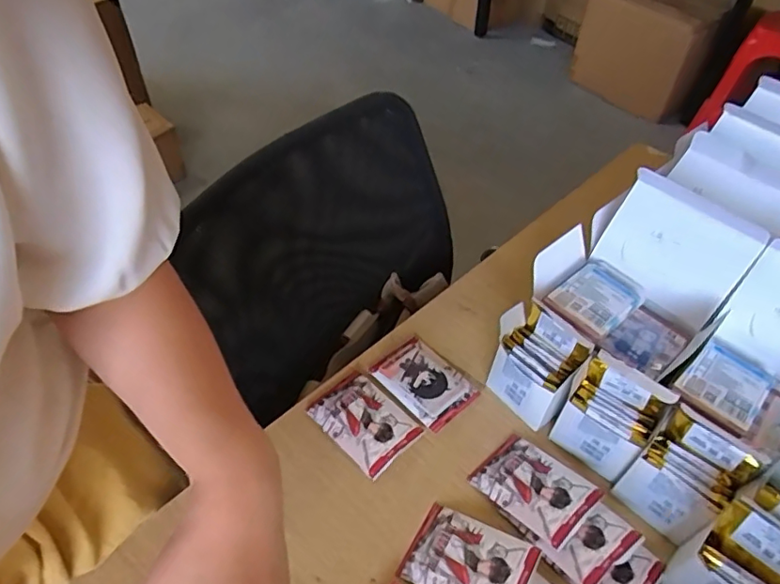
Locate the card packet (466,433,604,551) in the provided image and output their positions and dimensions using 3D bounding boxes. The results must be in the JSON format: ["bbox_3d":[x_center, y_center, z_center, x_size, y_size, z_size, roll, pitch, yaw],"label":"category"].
[{"bbox_3d":[0.133,0.181,0.514,0.072,0.011,0.102,-35,39,-25],"label":"card packet"}]

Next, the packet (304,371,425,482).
[{"bbox_3d":[-0.026,0.134,0.566,0.074,0.019,0.102,-34,56,-30],"label":"packet"}]

